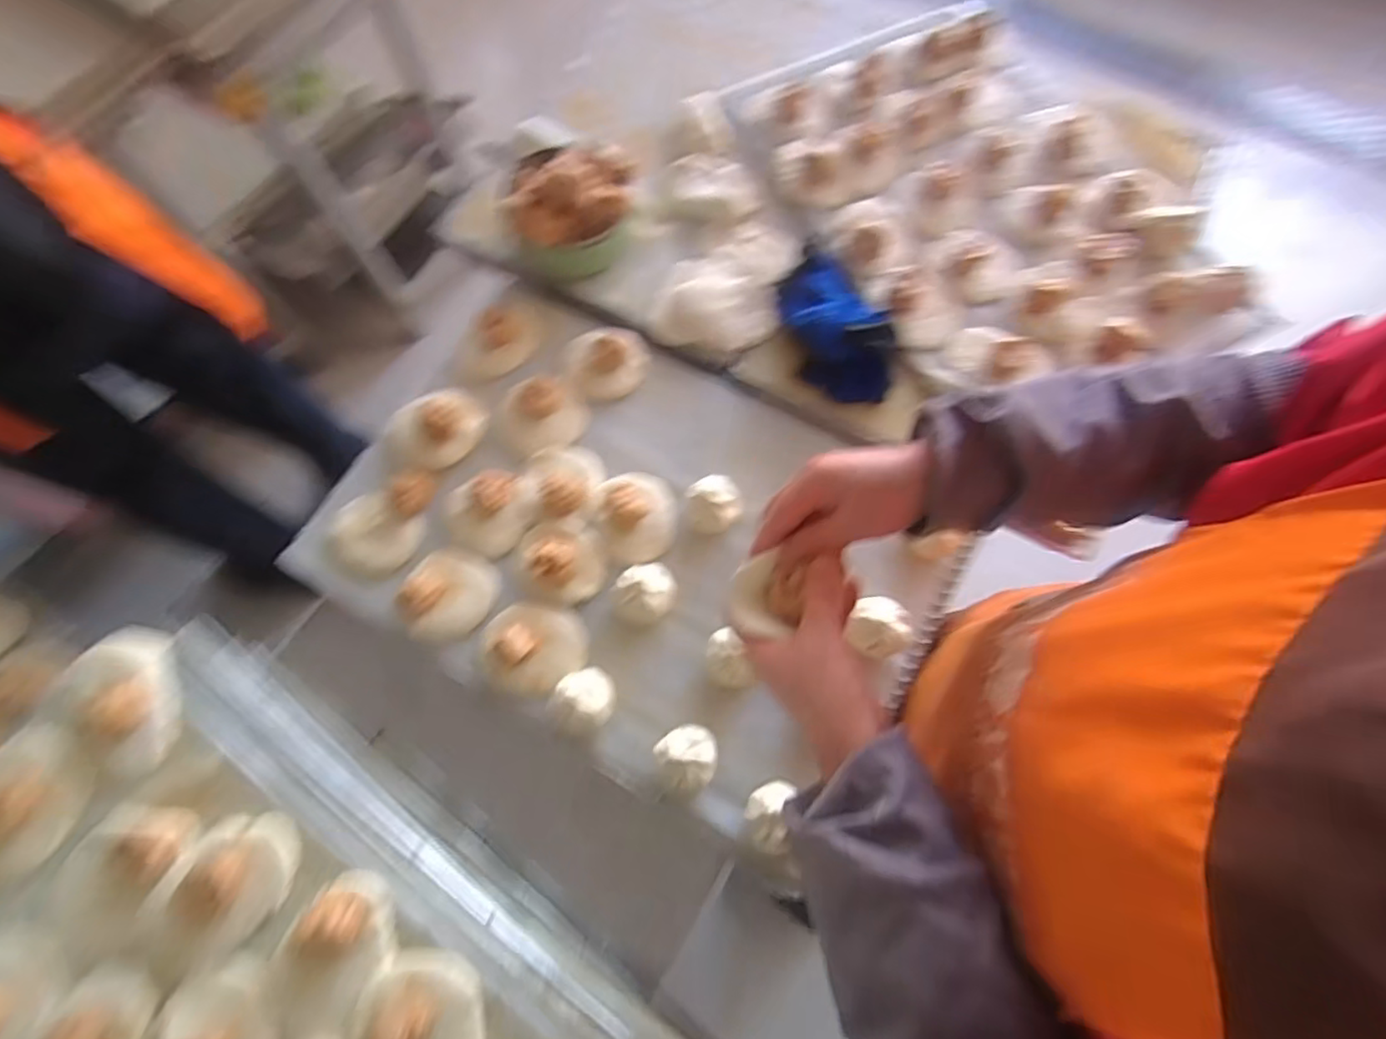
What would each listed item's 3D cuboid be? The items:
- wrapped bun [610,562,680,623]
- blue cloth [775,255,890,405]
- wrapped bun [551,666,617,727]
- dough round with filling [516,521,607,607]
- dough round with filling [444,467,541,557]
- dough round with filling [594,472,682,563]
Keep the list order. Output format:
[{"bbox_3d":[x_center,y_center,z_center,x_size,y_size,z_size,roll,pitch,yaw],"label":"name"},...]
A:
[{"bbox_3d":[-0.046,0.068,0.605,0.059,0.041,0.057,0,70,0],"label":"wrapped bun"},{"bbox_3d":[0.152,-0.212,0.679,0.107,0.069,0.164,-1,70,0],"label":"blue cloth"},{"bbox_3d":[-0.097,0.160,0.575,0.051,0.045,0.049,0,70,0],"label":"wrapped bun"},{"bbox_3d":[-0.133,0.039,0.619,0.083,0.035,0.093,-35,74,-11],"label":"dough round with filling"},{"bbox_3d":[-0.207,-0.014,0.638,0.096,0.038,0.089,-37,74,-12],"label":"dough round with filling"},{"bbox_3d":[-0.057,-0.010,0.637,0.087,0.032,0.095,-19,71,-6],"label":"dough round with filling"}]

